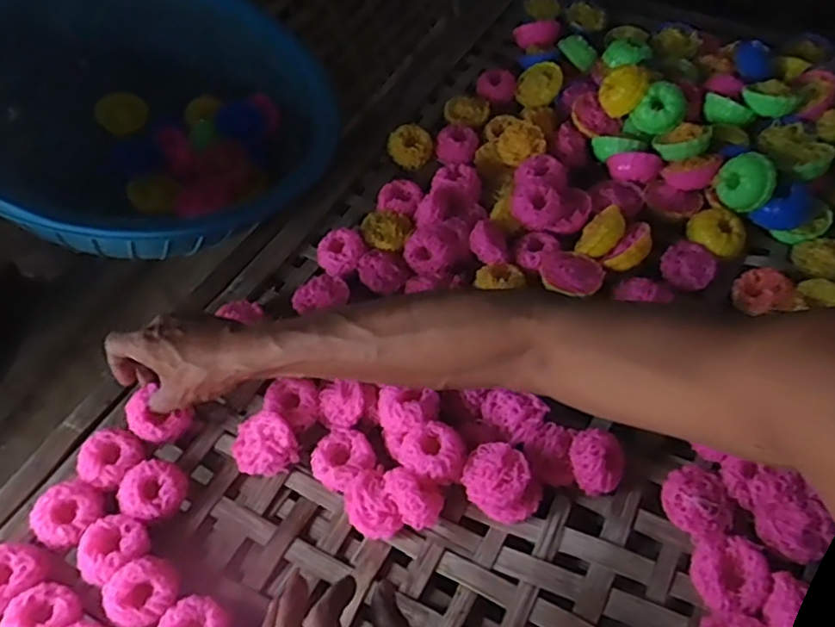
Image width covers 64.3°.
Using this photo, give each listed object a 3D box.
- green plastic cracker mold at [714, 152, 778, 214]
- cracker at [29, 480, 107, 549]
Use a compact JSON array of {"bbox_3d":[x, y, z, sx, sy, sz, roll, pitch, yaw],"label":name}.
[{"bbox_3d":[0.333,-0.132,0.675,0.019,0.056,0.054,-24,76,-38],"label":"green plastic cracker mold"},{"bbox_3d":[-0.292,0.168,0.557,0.047,0.028,0.053,28,60,22],"label":"cracker"}]

